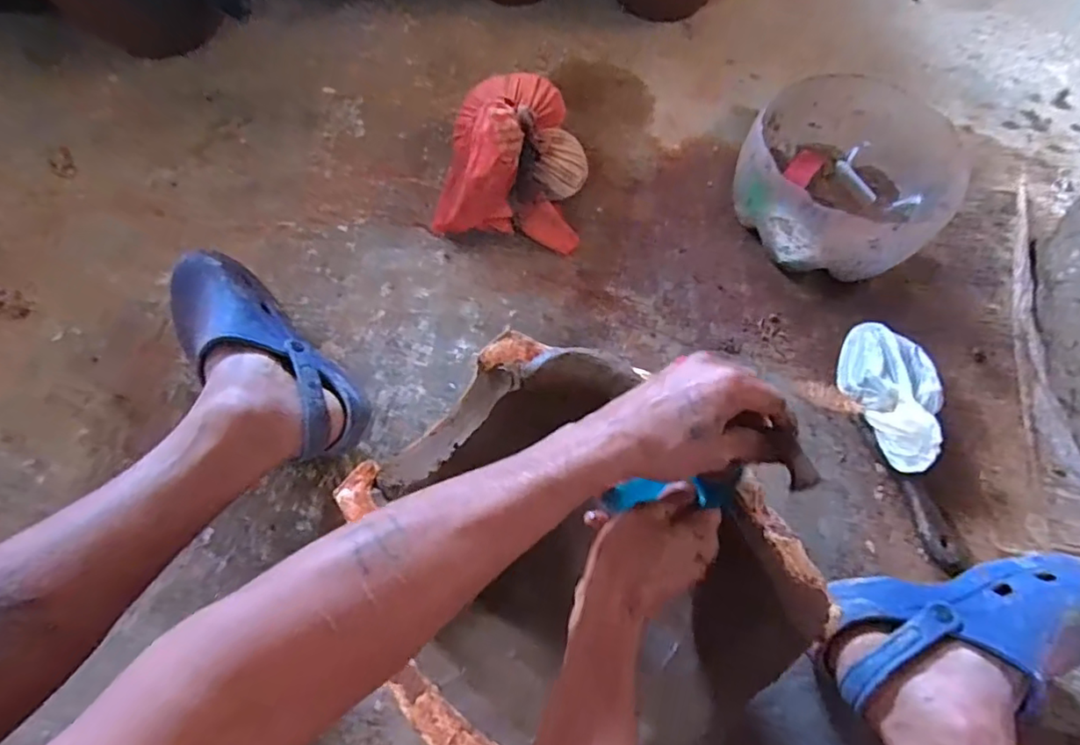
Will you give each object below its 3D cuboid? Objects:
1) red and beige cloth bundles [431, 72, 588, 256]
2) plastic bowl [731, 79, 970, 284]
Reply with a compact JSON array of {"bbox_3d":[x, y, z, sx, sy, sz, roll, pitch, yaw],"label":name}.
[{"bbox_3d":[-0.028,-0.276,0.714,0.175,0.130,0.210,9,64,2],"label":"red and beige cloth bundles"},{"bbox_3d":[0.378,-0.245,0.725,0.238,0.124,0.274,28,66,11],"label":"plastic bowl"}]

